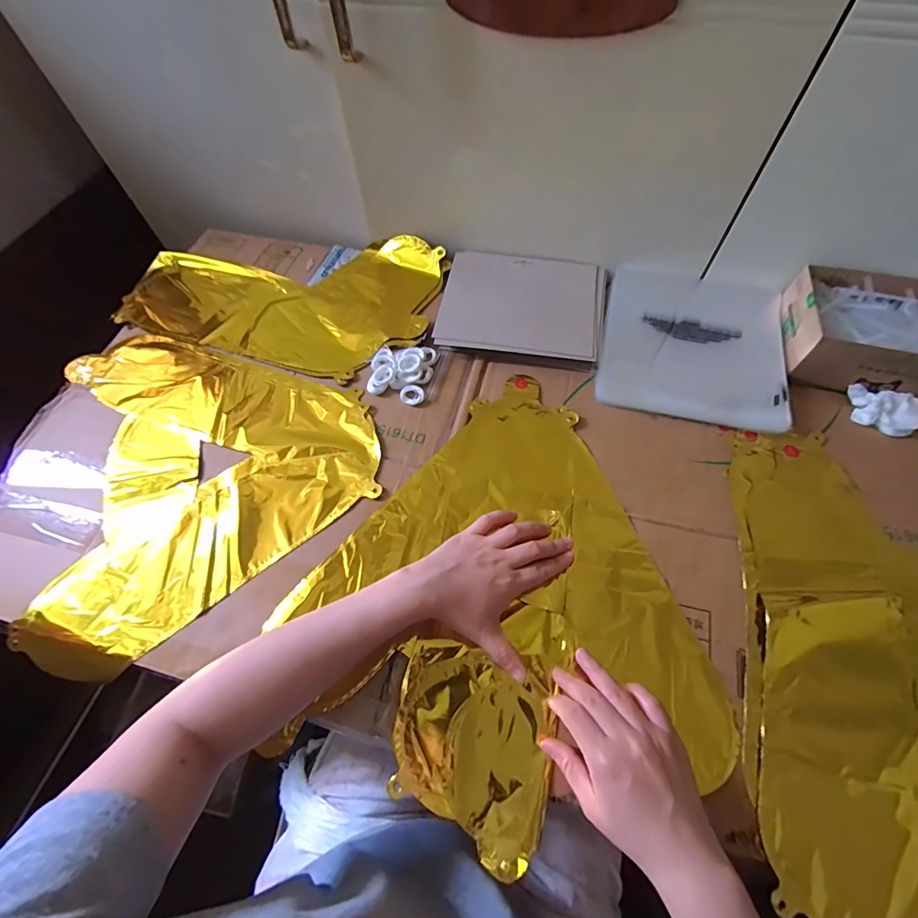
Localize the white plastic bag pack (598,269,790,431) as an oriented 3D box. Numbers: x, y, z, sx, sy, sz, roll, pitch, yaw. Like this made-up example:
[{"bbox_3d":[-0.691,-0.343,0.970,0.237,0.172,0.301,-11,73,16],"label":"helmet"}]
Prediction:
[{"bbox_3d":[0.279,-0.147,0.535,0.200,0.017,0.223,14,63,8],"label":"white plastic bag pack"}]

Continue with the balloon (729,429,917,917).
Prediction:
[{"bbox_3d":[0.354,0.173,0.363,0.222,0.013,0.410,13,63,8],"label":"balloon"}]

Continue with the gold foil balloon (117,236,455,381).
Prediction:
[{"bbox_3d":[-0.235,-0.227,0.604,0.411,0.030,0.245,15,63,9],"label":"gold foil balloon"}]

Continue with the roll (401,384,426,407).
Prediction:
[{"bbox_3d":[-0.053,-0.073,0.511,0.027,0.007,0.026,0,62,1],"label":"roll"}]

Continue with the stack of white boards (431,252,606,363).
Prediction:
[{"bbox_3d":[0.082,-0.199,0.568,0.198,0.019,0.164,8,62,5],"label":"stack of white boards"}]

